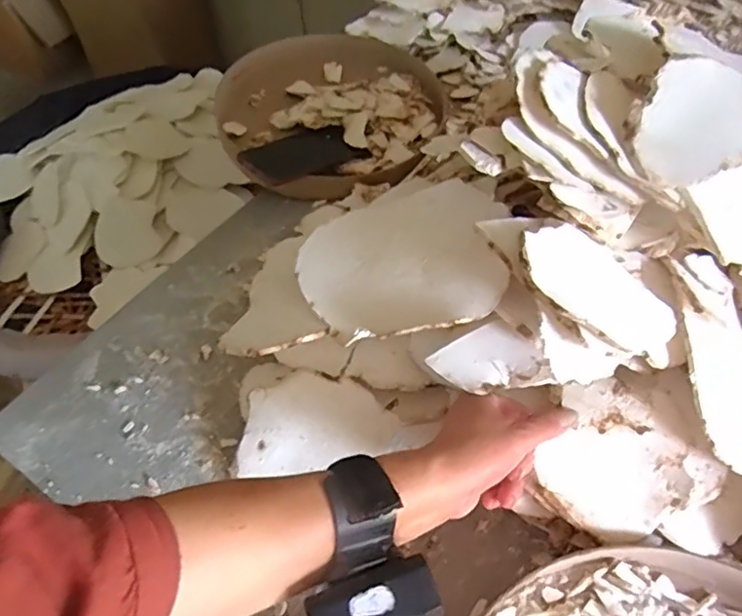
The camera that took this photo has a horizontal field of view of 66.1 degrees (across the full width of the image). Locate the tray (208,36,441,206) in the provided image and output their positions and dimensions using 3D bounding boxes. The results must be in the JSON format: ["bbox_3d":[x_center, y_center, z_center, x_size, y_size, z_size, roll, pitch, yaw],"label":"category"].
[{"bbox_3d":[-0.046,-0.271,0.777,0.312,0.067,0.292,-1,51,2],"label":"tray"}]

